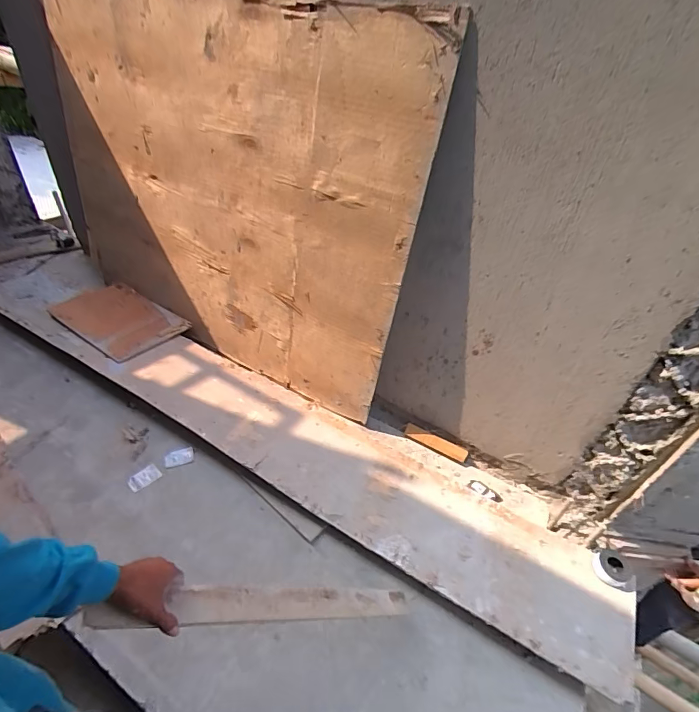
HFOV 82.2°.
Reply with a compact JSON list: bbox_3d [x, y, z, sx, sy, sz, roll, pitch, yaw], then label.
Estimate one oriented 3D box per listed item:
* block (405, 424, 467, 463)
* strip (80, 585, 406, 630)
[{"bbox_3d":[0.314,0.319,1.469,0.232,0.046,0.050,26,43,20],"label":"block"},{"bbox_3d":[-0.104,0.470,0.764,0.720,0.024,0.062,31,21,-41],"label":"strip"}]

